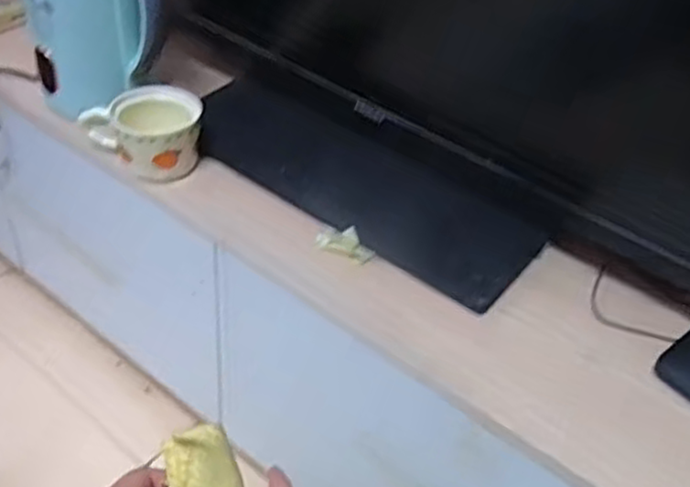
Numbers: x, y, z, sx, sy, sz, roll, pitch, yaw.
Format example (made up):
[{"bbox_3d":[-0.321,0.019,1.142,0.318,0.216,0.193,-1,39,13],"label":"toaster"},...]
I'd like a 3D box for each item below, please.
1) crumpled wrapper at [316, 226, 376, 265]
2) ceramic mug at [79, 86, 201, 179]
[{"bbox_3d":[0.002,-0.001,0.811,0.068,0.013,0.036,21,43,17],"label":"crumpled wrapper"},{"bbox_3d":[-0.238,-0.141,0.875,0.124,0.082,0.096,28,46,23],"label":"ceramic mug"}]

